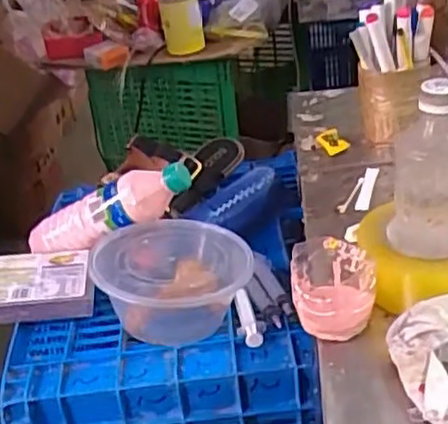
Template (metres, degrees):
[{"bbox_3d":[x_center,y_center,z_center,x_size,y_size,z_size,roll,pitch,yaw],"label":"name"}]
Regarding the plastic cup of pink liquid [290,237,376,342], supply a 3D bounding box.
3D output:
[{"bbox_3d":[0.087,0.062,0.553,0.066,0.063,0.067,-4,30,12],"label":"plastic cup of pink liquid"}]

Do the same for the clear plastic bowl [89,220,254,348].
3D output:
[{"bbox_3d":[-0.055,0.083,0.740,0.157,0.089,0.157,-6,29,2],"label":"clear plastic bowl"}]

